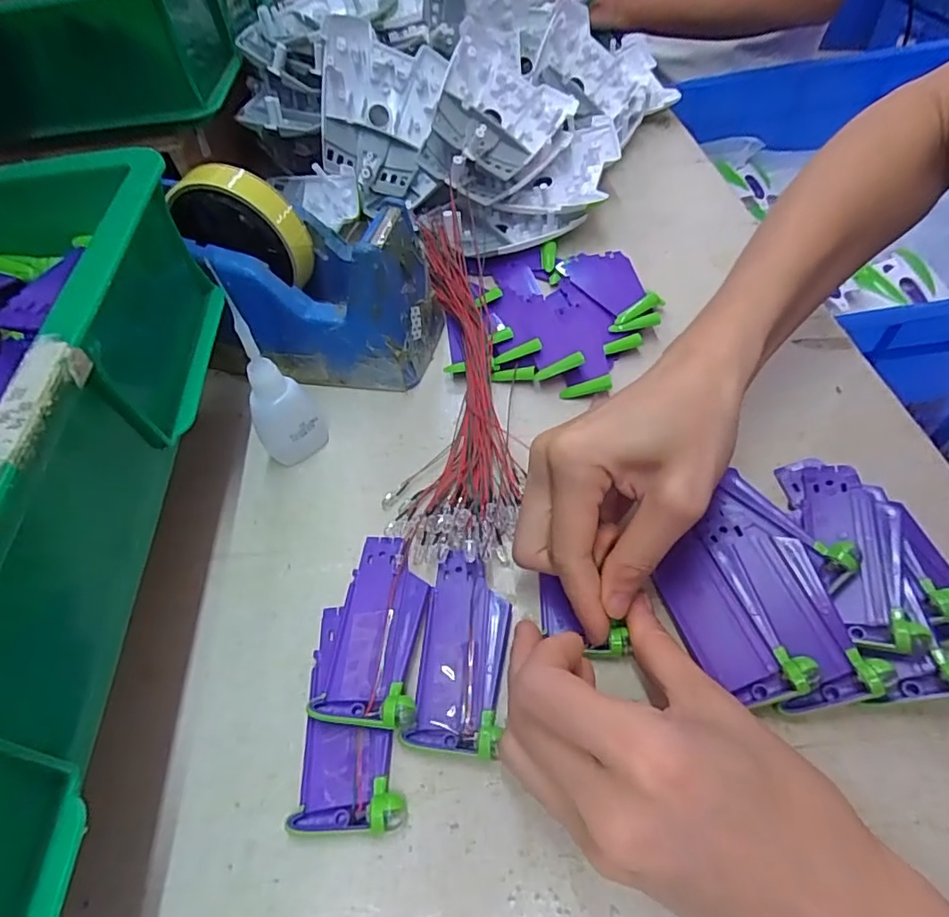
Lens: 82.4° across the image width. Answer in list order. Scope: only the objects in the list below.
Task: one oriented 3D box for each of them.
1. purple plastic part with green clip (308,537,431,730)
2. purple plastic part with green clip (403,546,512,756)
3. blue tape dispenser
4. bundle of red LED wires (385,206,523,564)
[{"bbox_3d":[-0.042,0.075,0.249,0.041,0.014,0.088,3,54,8],"label":"purple plastic part with green clip"},{"bbox_3d":[-0.005,0.083,0.242,0.038,0.007,0.085,4,54,9],"label":"purple plastic part with green clip"},{"bbox_3d":[-0.091,-0.101,0.335,0.135,0.092,0.069,7,54,11],"label":"blue tape dispenser"},{"bbox_3d":[-0.018,-0.068,0.341,0.061,0.031,0.278,-6,53,1],"label":"bundle of red LED wires"}]

